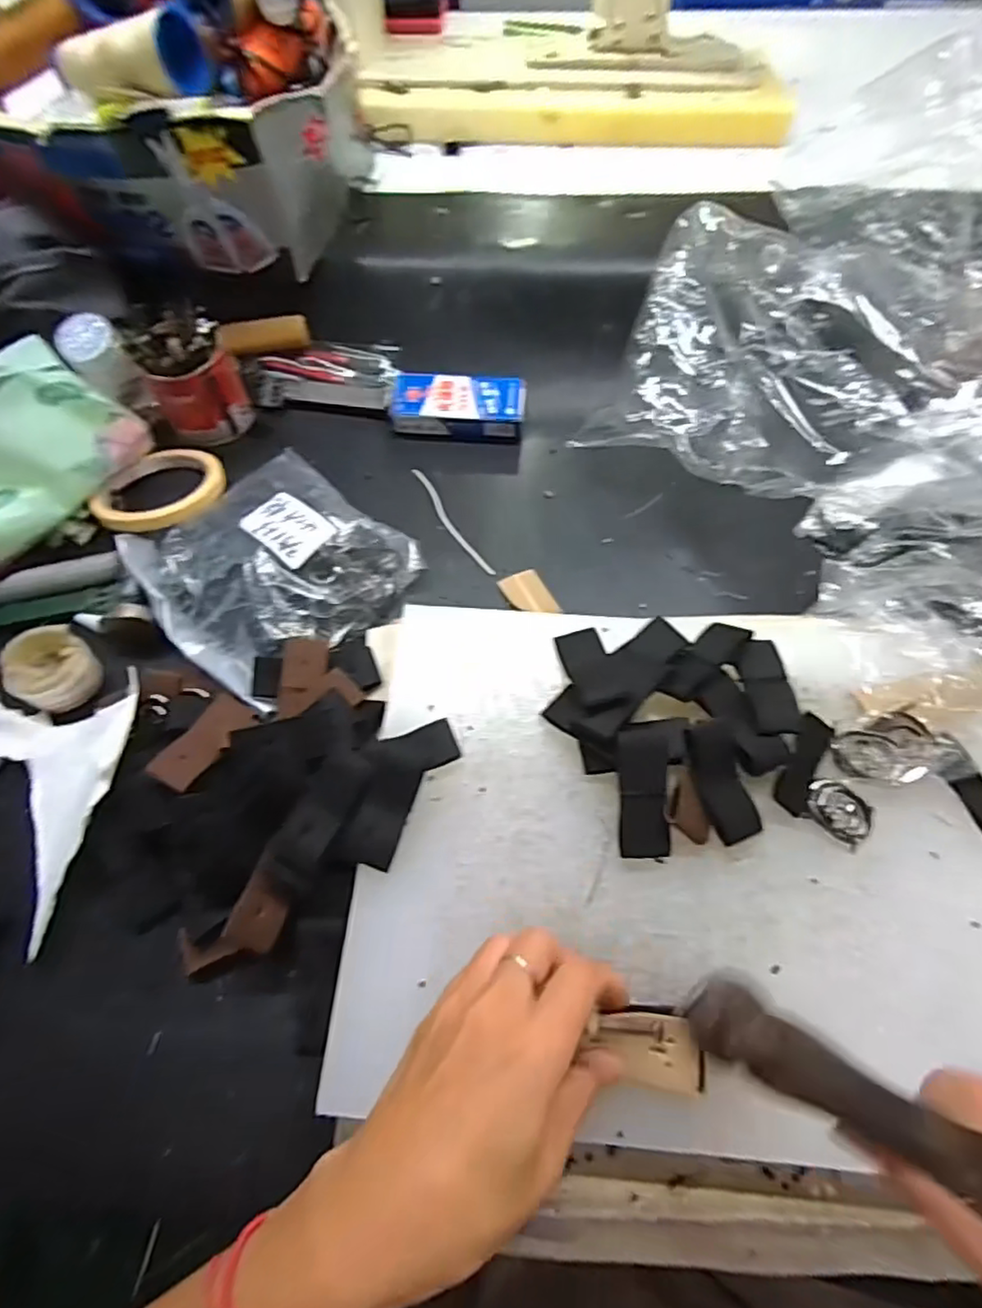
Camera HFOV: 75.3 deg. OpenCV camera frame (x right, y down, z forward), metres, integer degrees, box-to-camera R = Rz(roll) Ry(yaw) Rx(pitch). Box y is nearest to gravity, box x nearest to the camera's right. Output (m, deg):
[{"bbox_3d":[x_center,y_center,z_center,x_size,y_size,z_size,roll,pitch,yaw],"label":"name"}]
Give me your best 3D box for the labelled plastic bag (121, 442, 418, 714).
[{"bbox_3d":[-0.152,-0.064,0.439,0.166,0.044,0.156,39,71,20],"label":"labelled plastic bag"}]

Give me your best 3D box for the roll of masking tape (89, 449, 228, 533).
[{"bbox_3d":[-0.244,-0.121,0.470,0.075,0.016,0.089,26,67,14],"label":"roll of masking tape"}]

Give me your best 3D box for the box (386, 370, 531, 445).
[{"bbox_3d":[-0.026,-0.200,0.518,0.105,0.028,0.044,5,63,5],"label":"box"}]

